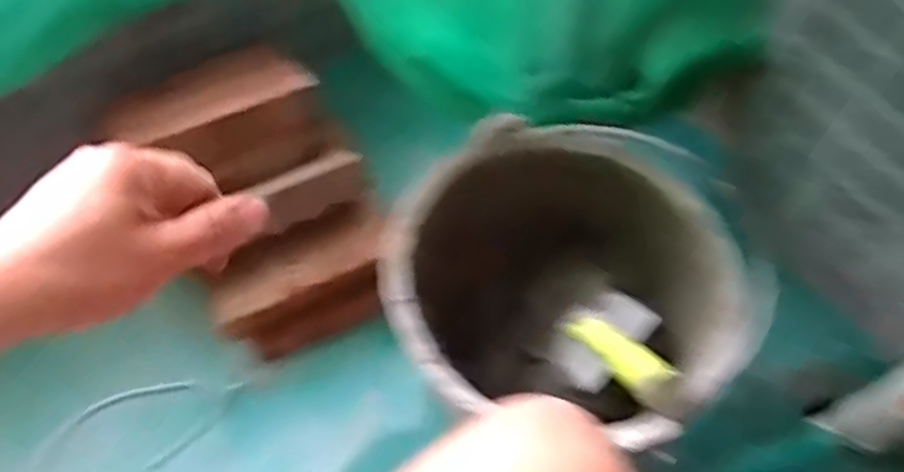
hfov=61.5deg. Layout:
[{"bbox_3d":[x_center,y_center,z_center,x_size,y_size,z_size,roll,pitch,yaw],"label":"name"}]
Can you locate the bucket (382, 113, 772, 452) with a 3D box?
[{"bbox_3d":[0.106,0.079,0.777,0.325,0.239,0.306,1,58,-1],"label":"bucket"}]

